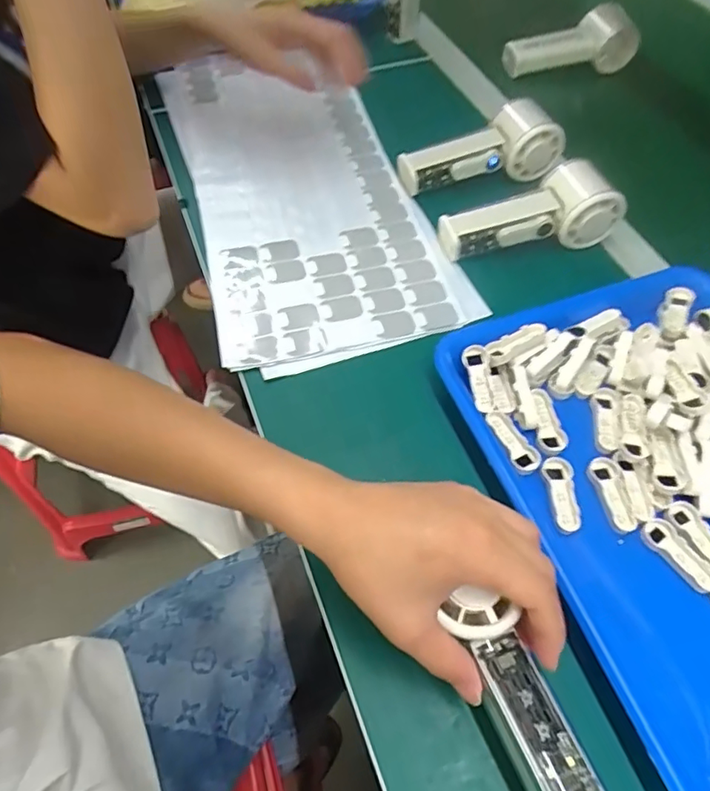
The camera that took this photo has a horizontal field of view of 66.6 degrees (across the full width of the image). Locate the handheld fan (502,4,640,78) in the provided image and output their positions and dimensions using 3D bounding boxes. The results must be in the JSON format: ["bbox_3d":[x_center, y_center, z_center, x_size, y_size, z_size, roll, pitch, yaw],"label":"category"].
[{"bbox_3d":[0.258,-0.413,0.642,0.159,0.055,0.040,-15,59,-11],"label":"handheld fan"}]

